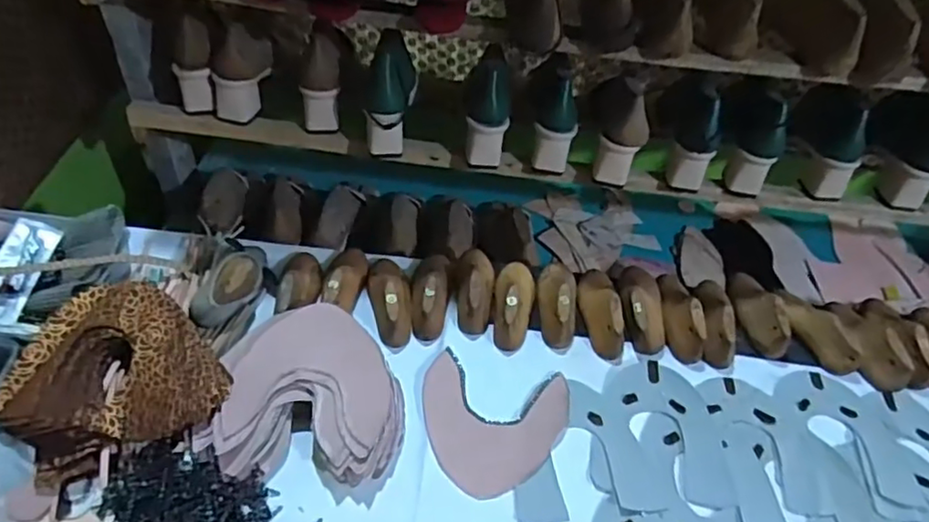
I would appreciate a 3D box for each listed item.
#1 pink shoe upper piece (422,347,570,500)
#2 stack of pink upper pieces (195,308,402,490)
[{"bbox_3d":[0.026,0.181,0.693,0.162,0.004,0.158,13,47,8],"label":"pink shoe upper piece"},{"bbox_3d":[-0.162,0.141,0.670,0.187,0.061,0.178,3,45,-4],"label":"stack of pink upper pieces"}]

